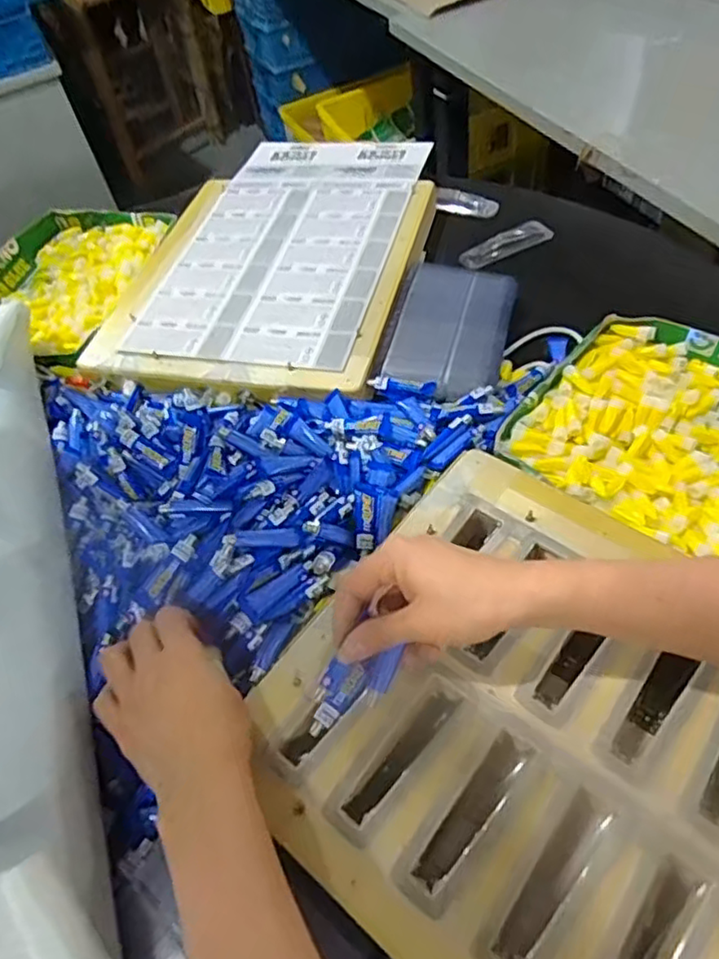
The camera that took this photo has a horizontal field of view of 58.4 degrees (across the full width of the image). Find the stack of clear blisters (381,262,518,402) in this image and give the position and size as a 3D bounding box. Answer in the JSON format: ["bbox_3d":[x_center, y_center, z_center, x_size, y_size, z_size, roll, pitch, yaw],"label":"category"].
[{"bbox_3d":[0.088,-0.146,0.600,0.099,0.018,0.165,8,55,15],"label":"stack of clear blisters"}]

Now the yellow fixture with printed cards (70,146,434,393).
[{"bbox_3d":[-0.091,-0.267,0.715,0.311,0.023,0.436,6,55,13],"label":"yellow fixture with printed cards"}]

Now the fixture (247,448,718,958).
[{"bbox_3d":[0.125,0.152,0.370,0.338,0.029,0.282,32,60,27],"label":"fixture"}]

